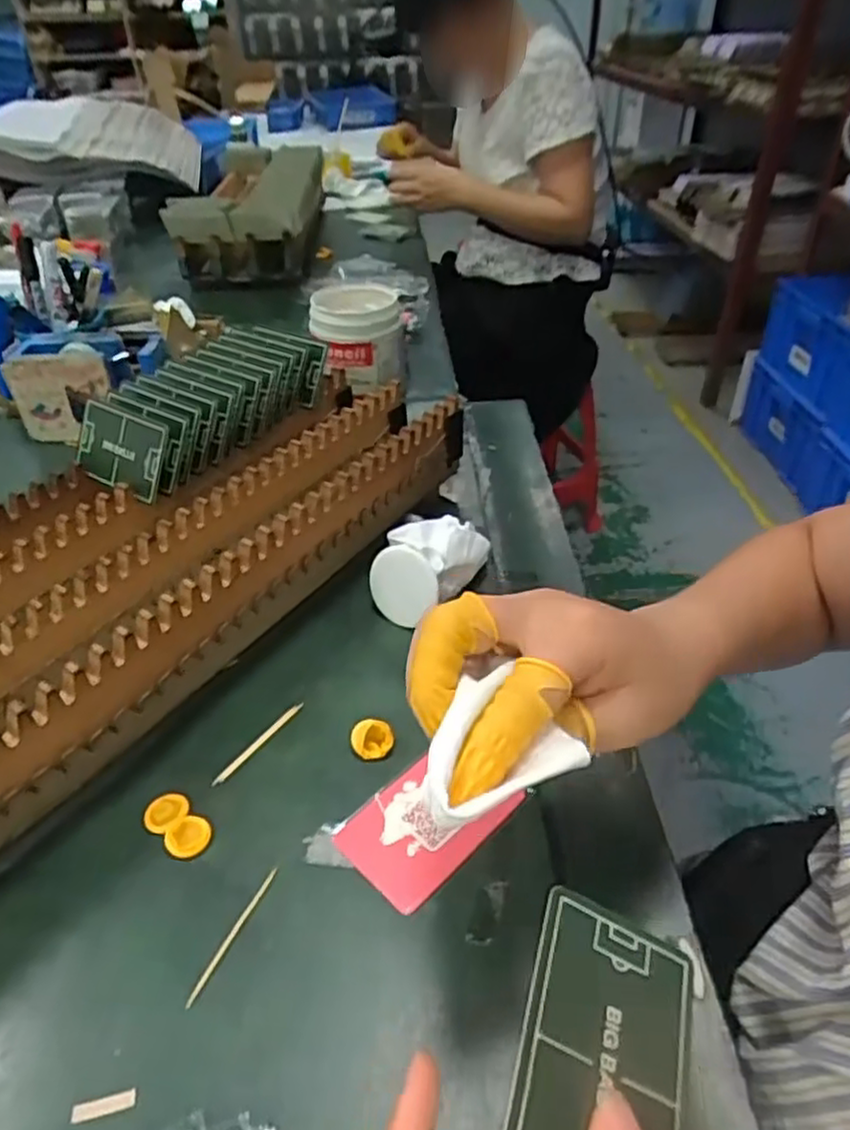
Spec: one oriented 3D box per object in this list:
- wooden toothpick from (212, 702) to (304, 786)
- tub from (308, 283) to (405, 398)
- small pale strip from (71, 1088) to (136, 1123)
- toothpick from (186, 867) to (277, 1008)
[{"bbox_3d":[-0.092,0.097,0.392,0.006,0.004,0.066,25,47,29],"label":"wooden toothpick"},{"bbox_3d":[-0.070,-0.236,0.743,0.087,0.099,0.083,-1,40,1],"label":"tub"},{"bbox_3d":[-0.119,0.199,0.261,0.022,0.004,0.006,-10,40,-9],"label":"small pale strip"},{"bbox_3d":[-0.084,0.161,0.310,0.004,0.004,0.062,16,43,20],"label":"toothpick"}]

